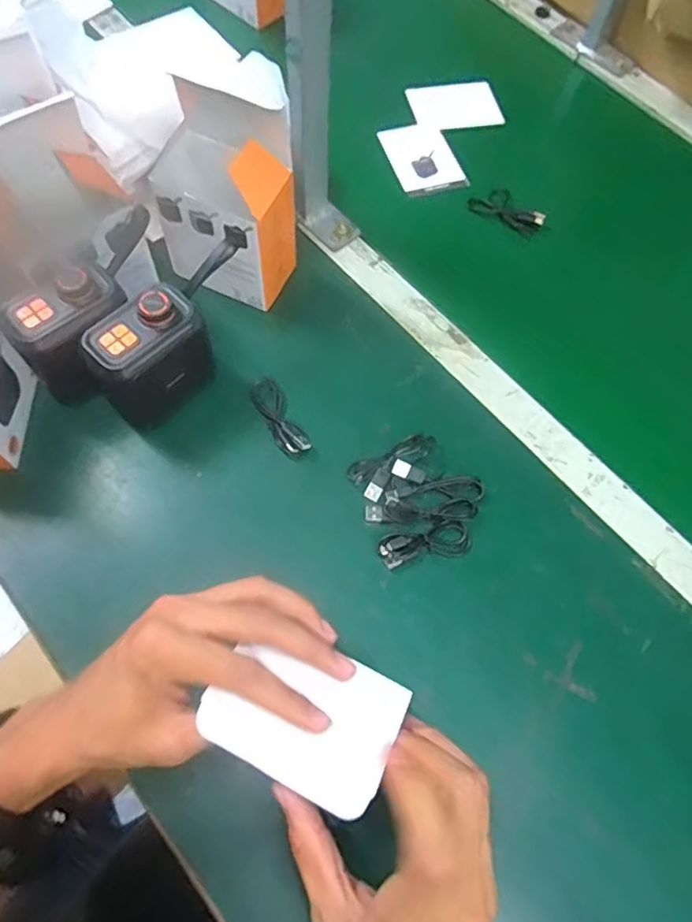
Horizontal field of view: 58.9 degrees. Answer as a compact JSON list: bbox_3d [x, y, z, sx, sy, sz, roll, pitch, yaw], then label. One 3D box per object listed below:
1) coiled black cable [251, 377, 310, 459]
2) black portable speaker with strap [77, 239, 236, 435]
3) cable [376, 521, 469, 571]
[{"bbox_3d":[-0.057,-0.038,0.518,0.027,0.006,0.078,-24,70,-13],"label":"coiled black cable"},{"bbox_3d":[-0.132,-0.095,0.492,0.139,0.103,0.055,-39,74,-17],"label":"black portable speaker with strap"},{"bbox_3d":[0.063,0.065,0.483,0.072,0.011,0.029,-10,68,-8],"label":"cable"}]

